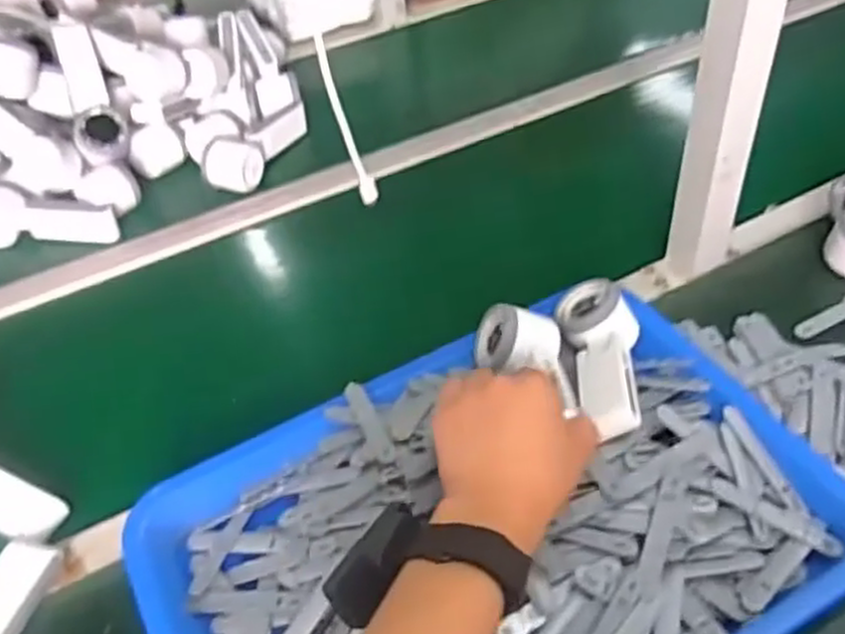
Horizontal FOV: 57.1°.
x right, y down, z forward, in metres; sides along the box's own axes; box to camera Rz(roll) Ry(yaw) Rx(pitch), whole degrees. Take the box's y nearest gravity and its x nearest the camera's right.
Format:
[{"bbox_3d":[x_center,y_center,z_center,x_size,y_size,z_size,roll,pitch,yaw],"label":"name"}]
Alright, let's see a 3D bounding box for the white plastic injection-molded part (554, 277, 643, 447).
[{"bbox_3d":[0.150,0.033,0.622,0.064,0.042,0.167,-4,45,4],"label":"white plastic injection-molded part"}]

